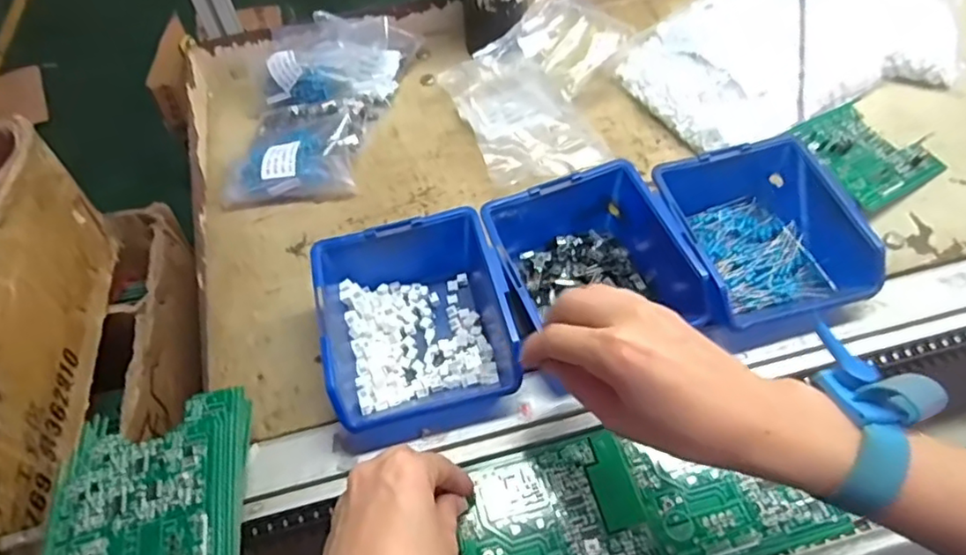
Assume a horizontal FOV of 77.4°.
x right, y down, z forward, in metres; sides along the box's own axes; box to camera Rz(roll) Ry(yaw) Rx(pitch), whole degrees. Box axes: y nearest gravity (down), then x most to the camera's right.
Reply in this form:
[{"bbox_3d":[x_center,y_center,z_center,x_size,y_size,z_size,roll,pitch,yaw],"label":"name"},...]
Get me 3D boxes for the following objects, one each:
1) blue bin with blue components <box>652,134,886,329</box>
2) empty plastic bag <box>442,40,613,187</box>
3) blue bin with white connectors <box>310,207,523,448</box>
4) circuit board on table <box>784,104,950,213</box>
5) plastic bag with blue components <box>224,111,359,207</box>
[{"bbox_3d":[0.198,-0.032,0.436,0.121,0.055,0.135,-12,52,-4],"label":"blue bin with blue components"},{"bbox_3d":[0.038,-0.157,0.559,0.113,0.033,0.149,-20,53,-10],"label":"empty plastic bag"},{"bbox_3d":[-0.046,0.026,0.410,0.119,0.063,0.146,-14,52,-6],"label":"blue bin with white connectors"},{"bbox_3d":[0.328,-0.109,0.516,0.111,0.010,0.097,-23,65,-22],"label":"circuit board on table"},{"bbox_3d":[-0.166,-0.105,0.526,0.105,0.032,0.090,-3,52,2],"label":"plastic bag with blue components"}]

